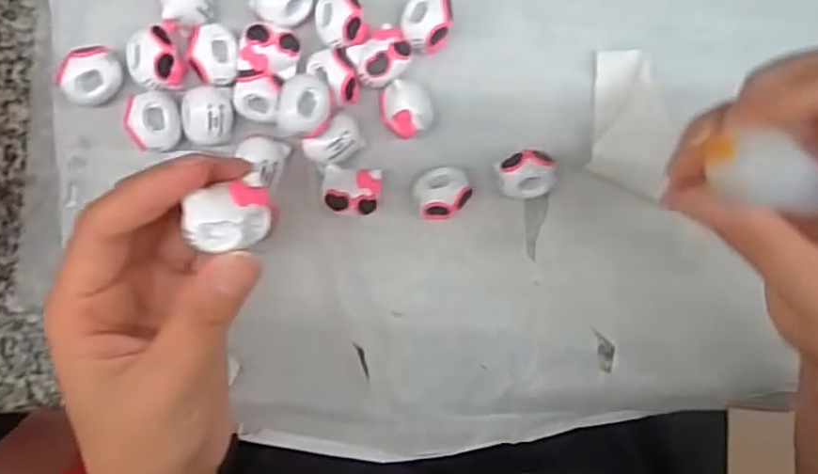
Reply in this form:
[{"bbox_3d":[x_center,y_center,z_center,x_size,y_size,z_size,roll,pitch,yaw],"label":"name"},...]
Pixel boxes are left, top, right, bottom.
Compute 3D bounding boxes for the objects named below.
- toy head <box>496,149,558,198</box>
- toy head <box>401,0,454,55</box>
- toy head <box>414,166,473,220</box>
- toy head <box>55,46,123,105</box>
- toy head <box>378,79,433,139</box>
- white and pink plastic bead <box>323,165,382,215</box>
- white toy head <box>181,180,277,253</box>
[{"bbox_3d":[0.052,-0.028,0.301,0.026,0.015,0.020,-2,94,-3],"label":"toy head"},{"bbox_3d":[0.008,-0.093,0.294,0.022,0.019,0.026,22,92,-4],"label":"toy head"},{"bbox_3d":[0.015,-0.020,0.298,0.024,0.018,0.022,0,94,-3],"label":"toy head"},{"bbox_3d":[-0.134,-0.068,0.287,0.021,0.021,0.025,28,92,-5],"label":"toy head"},{"bbox_3d":[-0.001,-0.055,0.296,0.022,0.019,0.023,-2,94,-3],"label":"toy head"},{"bbox_3d":[-0.025,-0.020,0.294,0.024,0.018,0.019,2,93,-3],"label":"white and pink plastic bead"},{"bbox_3d":[-0.054,-0.005,0.203,0.025,0.013,0.018,-10,94,-3],"label":"white toy head"}]

